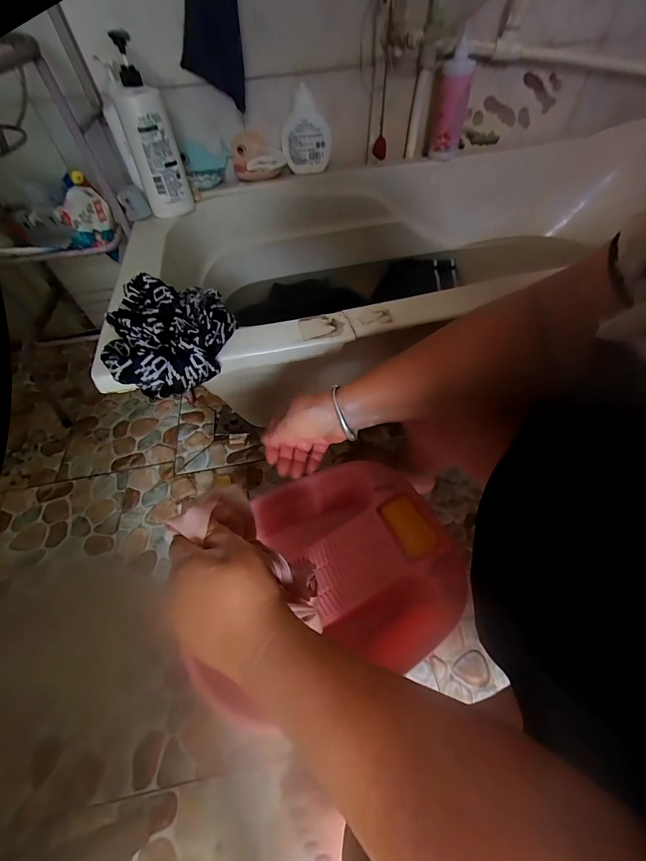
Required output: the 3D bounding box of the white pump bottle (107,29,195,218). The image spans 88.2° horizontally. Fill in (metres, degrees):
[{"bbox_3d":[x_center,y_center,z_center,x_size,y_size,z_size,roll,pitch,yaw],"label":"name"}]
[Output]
[{"bbox_3d":[-0.364,-0.611,0.703,0.102,0.256,0.075,-19,56,-10],"label":"white pump bottle"}]

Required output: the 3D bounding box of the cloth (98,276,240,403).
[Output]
[{"bbox_3d":[-0.224,-0.138,0.478,0.157,0.103,0.137,-1,55,2],"label":"cloth"}]

